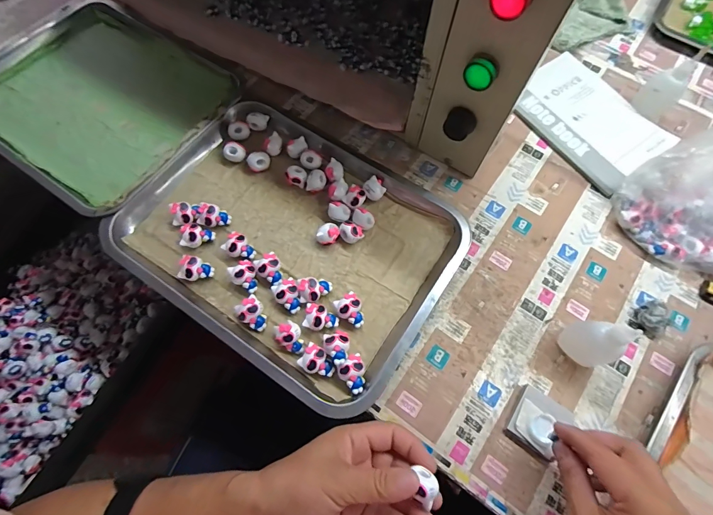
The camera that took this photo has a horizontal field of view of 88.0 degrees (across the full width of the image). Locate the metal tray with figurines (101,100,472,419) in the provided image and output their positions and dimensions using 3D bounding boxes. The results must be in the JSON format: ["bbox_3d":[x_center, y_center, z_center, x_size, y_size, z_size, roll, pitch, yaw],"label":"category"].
[{"bbox_3d":[-0.073,-0.027,0.413,0.340,0.028,0.269,32,71,10],"label":"metal tray with figurines"}]

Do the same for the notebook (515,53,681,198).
[{"bbox_3d":[0.311,-0.188,0.497,0.140,0.011,0.188,-35,74,-14],"label":"notebook"}]

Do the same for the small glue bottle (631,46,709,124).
[{"bbox_3d":[0.403,-0.222,0.469,0.027,0.085,0.047,-40,75,-15],"label":"small glue bottle"}]

